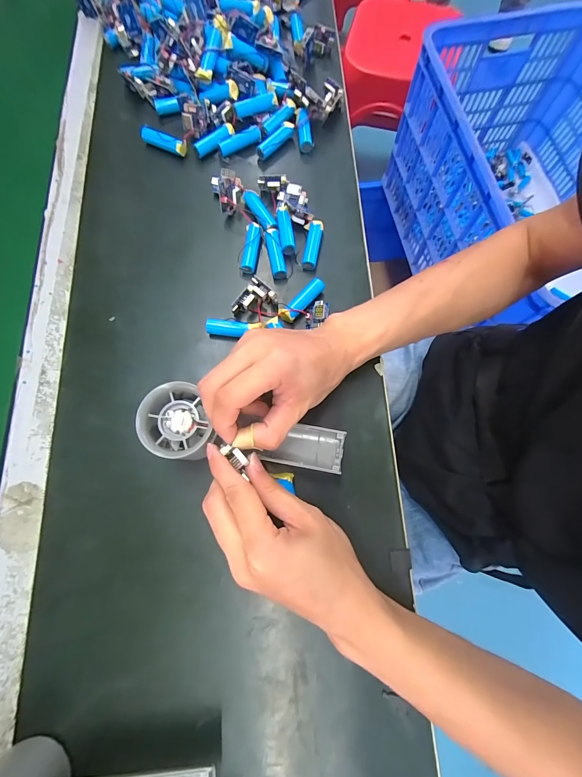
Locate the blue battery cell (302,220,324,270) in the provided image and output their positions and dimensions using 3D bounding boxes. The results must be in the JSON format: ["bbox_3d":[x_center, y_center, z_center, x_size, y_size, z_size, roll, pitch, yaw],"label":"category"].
[{"bbox_3d":[0.022,-0.148,0.339,0.015,0.013,0.050,10,75,2],"label":"blue battery cell"}]

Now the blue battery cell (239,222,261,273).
[{"bbox_3d":[-0.041,-0.143,0.339,0.015,0.020,0.050,6,75,1],"label":"blue battery cell"}]

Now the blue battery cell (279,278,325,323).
[{"bbox_3d":[0.011,-0.085,0.324,0.054,0.018,0.016,-42,80,-11],"label":"blue battery cell"}]

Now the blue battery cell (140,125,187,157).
[{"bbox_3d":[-0.145,-0.281,0.375,0.057,0.021,0.015,23,76,5],"label":"blue battery cell"}]

